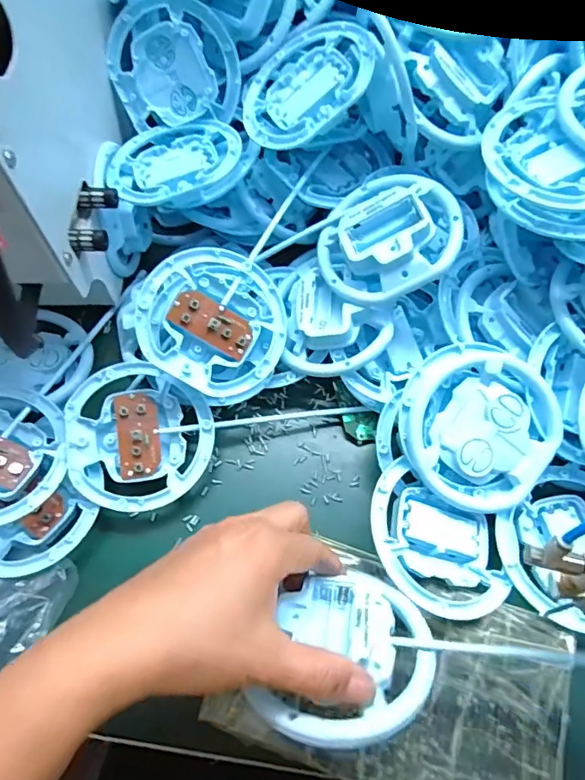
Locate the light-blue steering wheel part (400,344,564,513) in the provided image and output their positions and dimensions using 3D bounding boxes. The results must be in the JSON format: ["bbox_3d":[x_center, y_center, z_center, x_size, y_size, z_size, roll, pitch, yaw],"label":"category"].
[{"bbox_3d":[0.123,0.021,0.346,0.104,0.020,0.104,0,84,-3],"label":"light-blue steering wheel part"}]

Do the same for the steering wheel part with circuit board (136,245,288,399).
[{"bbox_3d":[-0.057,-0.050,0.375,0.104,0.016,0.099,1,86,-16],"label":"steering wheel part with circuit board"}]

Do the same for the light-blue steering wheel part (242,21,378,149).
[{"bbox_3d":[0.011,-0.230,0.389,0.105,0.012,0.099,-10,70,28],"label":"light-blue steering wheel part"}]

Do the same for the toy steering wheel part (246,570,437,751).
[{"bbox_3d":[0.031,0.134,0.264,0.081,0.022,0.092,12,36,7],"label":"toy steering wheel part"}]

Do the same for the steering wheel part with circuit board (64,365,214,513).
[{"bbox_3d":[-0.111,0.034,0.377,0.103,0.022,0.103,2,76,-8],"label":"steering wheel part with circuit board"}]

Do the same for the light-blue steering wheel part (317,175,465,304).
[{"bbox_3d":[0.066,-0.114,0.370,0.101,0.025,0.101,-6,72,21],"label":"light-blue steering wheel part"}]

